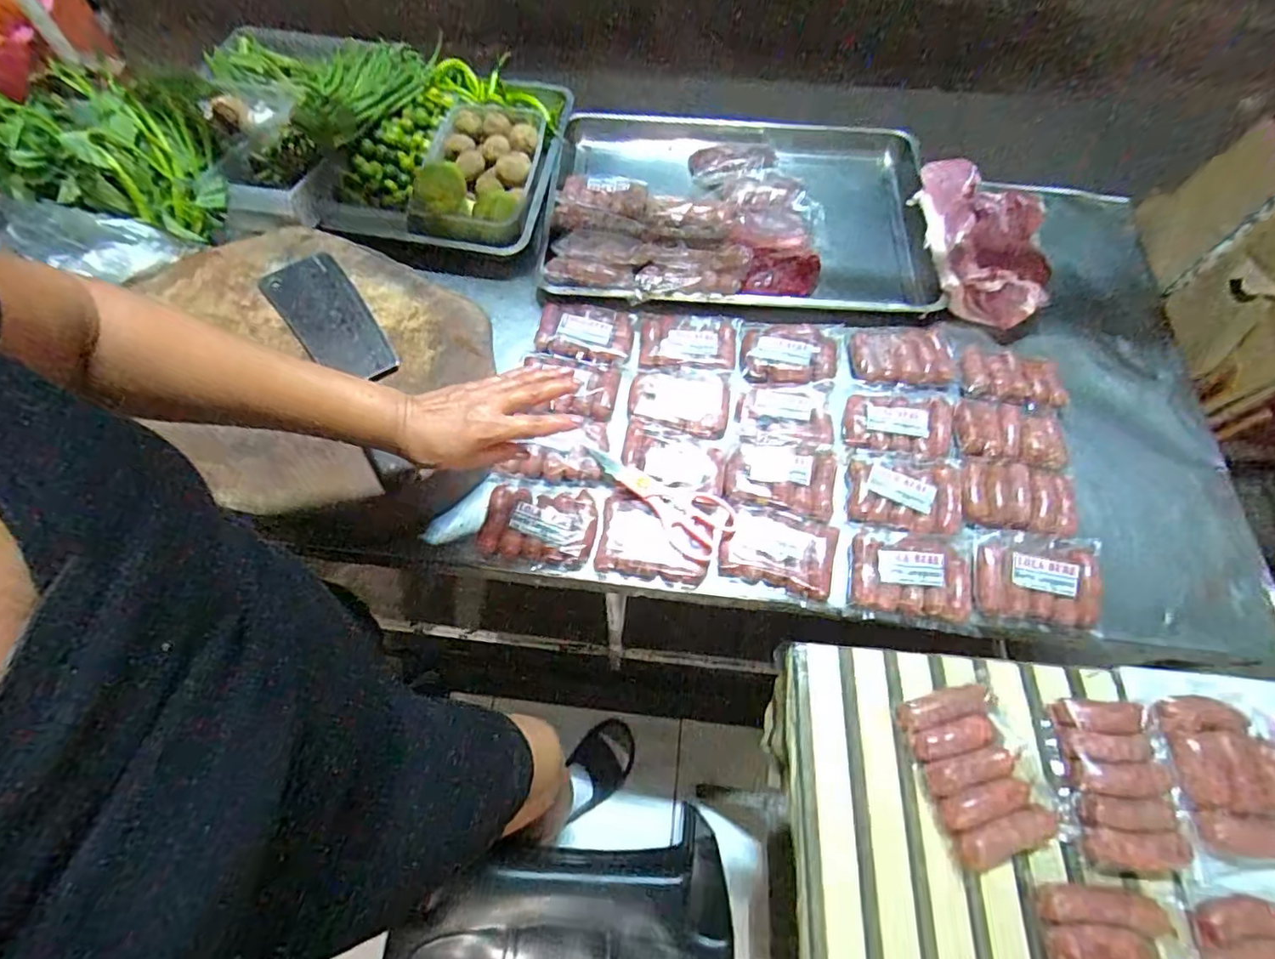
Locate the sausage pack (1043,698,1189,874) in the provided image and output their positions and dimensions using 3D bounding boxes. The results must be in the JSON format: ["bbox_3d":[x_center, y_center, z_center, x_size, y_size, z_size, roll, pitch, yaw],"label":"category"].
[{"bbox_3d":[0.416,0.266,0.511,0.089,0.021,0.134,7,65,2],"label":"sausage pack"}]

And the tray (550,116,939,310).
[{"bbox_3d":[0.158,-0.423,0.899,0.570,0.075,0.408,3,64,0],"label":"tray"}]

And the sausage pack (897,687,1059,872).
[{"bbox_3d":[0.301,0.260,0.518,0.096,0.032,0.136,-13,65,-7],"label":"sausage pack"}]

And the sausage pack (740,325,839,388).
[{"bbox_3d":[0.205,-0.170,0.792,0.126,0.019,0.102,4,64,1],"label":"sausage pack"}]

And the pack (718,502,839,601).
[{"bbox_3d":[0.162,0.079,0.672,0.125,0.021,0.089,14,65,6],"label":"pack"}]

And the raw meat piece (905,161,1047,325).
[{"bbox_3d":[0.502,-0.351,0.848,0.170,0.061,0.272,7,65,2],"label":"raw meat piece"}]

